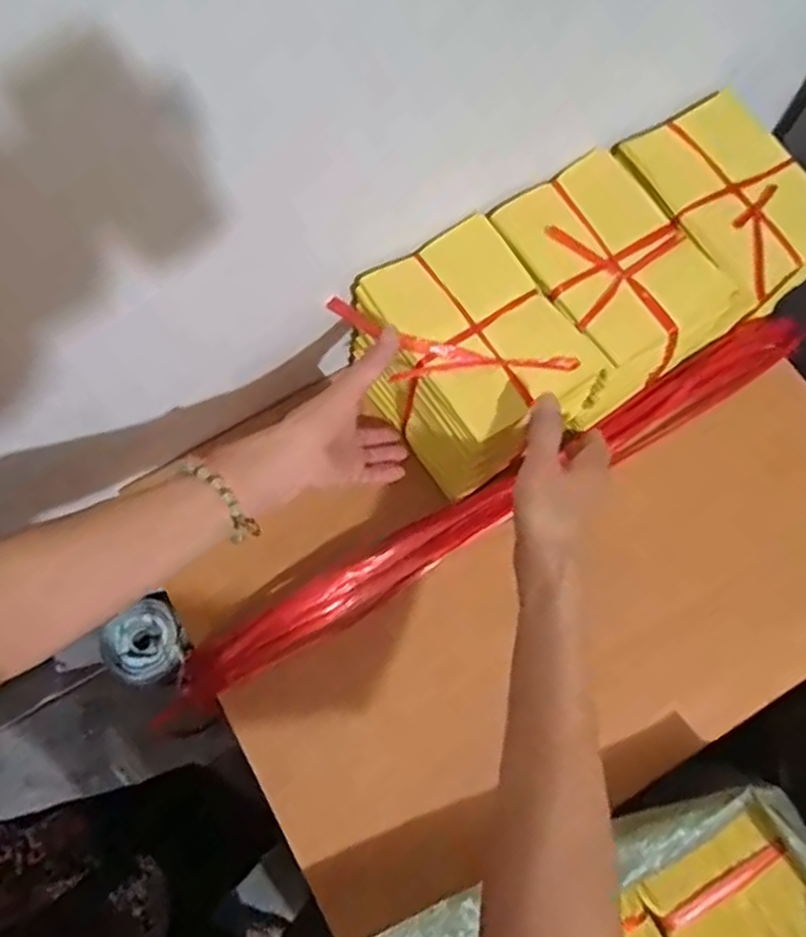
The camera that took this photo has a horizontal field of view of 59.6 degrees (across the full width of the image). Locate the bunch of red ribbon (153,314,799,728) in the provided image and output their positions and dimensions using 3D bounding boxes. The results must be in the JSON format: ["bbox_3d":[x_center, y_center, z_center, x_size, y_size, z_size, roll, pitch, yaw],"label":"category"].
[{"bbox_3d":[0.087,0.029,0.606,0.648,0.040,0.058,-30,75,-7],"label":"bunch of red ribbon"}]

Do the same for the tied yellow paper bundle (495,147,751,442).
[{"bbox_3d":[0.170,-0.154,0.600,0.134,0.107,0.173,-30,75,-7],"label":"tied yellow paper bundle"}]

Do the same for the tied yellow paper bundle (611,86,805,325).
[{"bbox_3d":[0.265,-0.206,0.611,0.124,0.122,0.167,-32,76,-7],"label":"tied yellow paper bundle"}]

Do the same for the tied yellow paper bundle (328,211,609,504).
[{"bbox_3d":[0.049,-0.087,0.581,0.137,0.124,0.173,-36,76,-8],"label":"tied yellow paper bundle"}]

